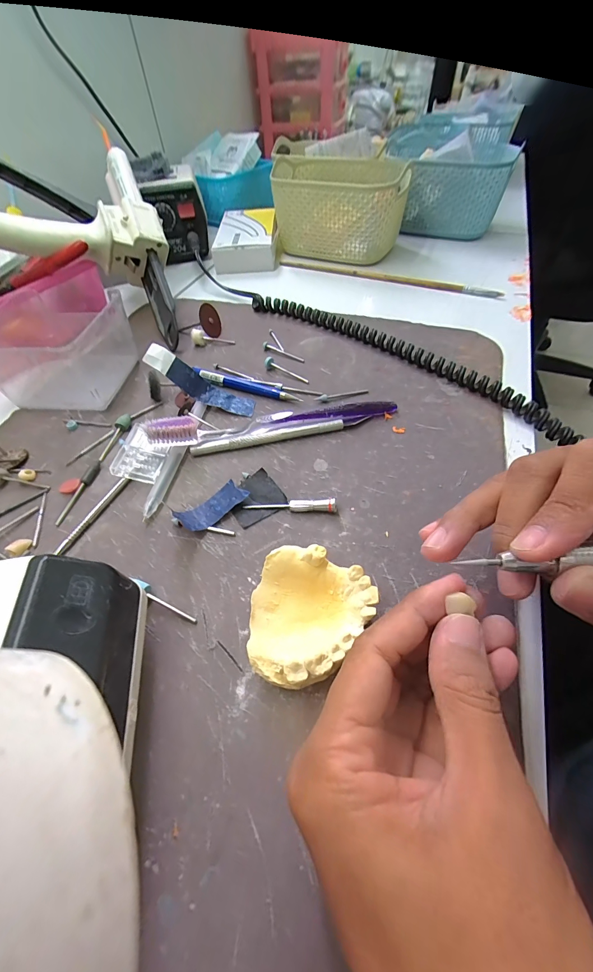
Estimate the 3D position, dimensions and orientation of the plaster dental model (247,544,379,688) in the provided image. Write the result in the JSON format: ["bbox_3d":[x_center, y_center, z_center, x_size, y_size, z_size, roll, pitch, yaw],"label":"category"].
[{"bbox_3d":[0.003,0.064,0.173,0.056,0.023,0.062,26,58,21],"label":"plaster dental model"}]

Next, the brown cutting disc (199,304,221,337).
[{"bbox_3d":[-0.086,-0.167,0.351,0.004,0.032,0.032,0,66,29],"label":"brown cutting disc"}]

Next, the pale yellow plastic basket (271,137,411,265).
[{"bbox_3d":[0.050,-0.368,0.464,0.175,0.086,0.136,20,56,17],"label":"pale yellow plastic basket"}]

